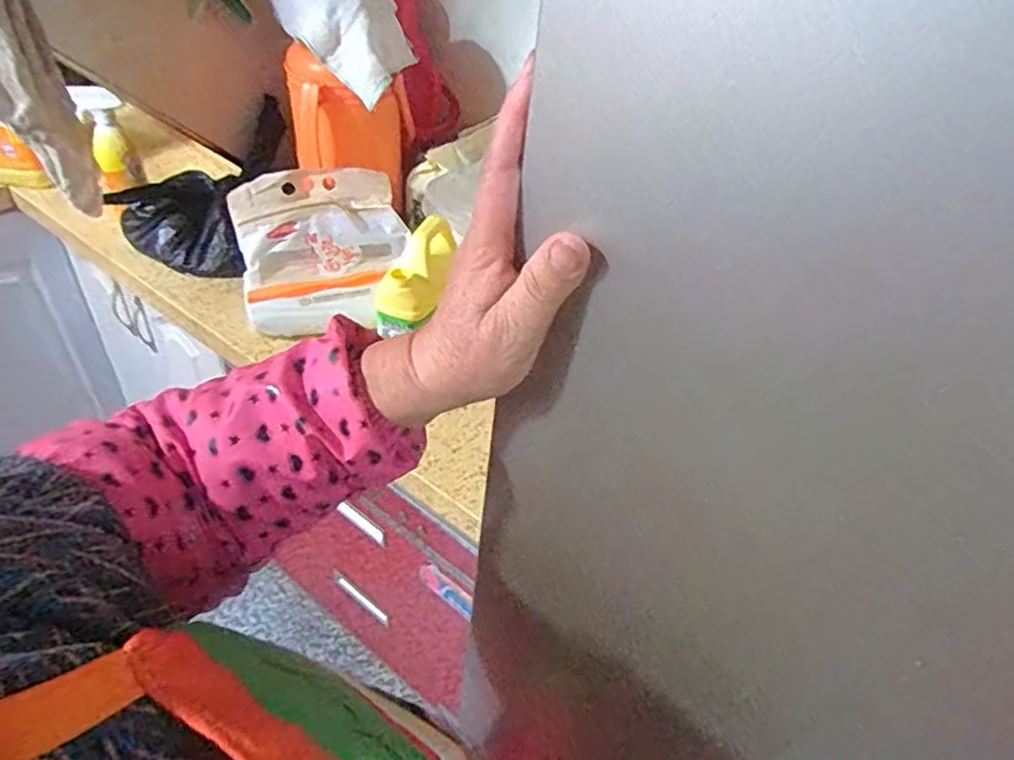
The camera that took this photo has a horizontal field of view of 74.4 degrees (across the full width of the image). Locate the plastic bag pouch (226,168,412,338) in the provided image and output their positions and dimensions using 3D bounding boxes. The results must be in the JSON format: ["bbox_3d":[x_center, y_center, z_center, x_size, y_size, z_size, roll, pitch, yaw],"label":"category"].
[{"bbox_3d":[-0.283,-0.211,1.029,0.247,0.224,0.061,-11,10,-17],"label":"plastic bag pouch"}]

